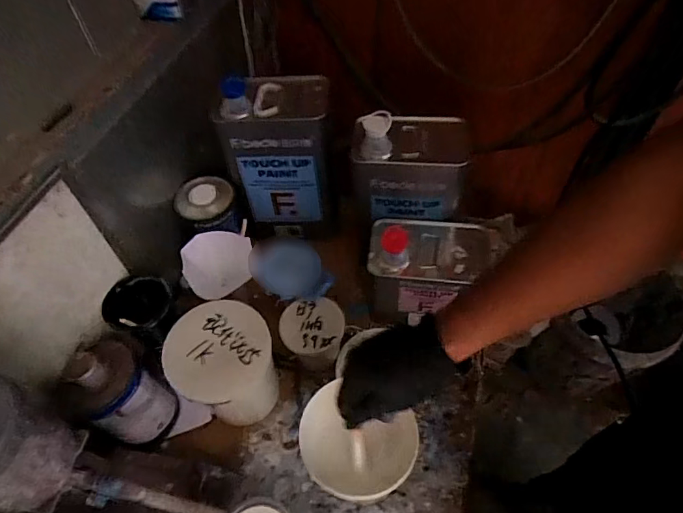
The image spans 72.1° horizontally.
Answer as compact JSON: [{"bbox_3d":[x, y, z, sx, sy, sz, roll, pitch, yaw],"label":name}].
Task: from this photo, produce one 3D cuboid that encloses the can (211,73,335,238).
[{"bbox_3d":[-0.101,-0.171,0.818,0.166,0.237,0.140,1,54,4],"label":"can"}]

